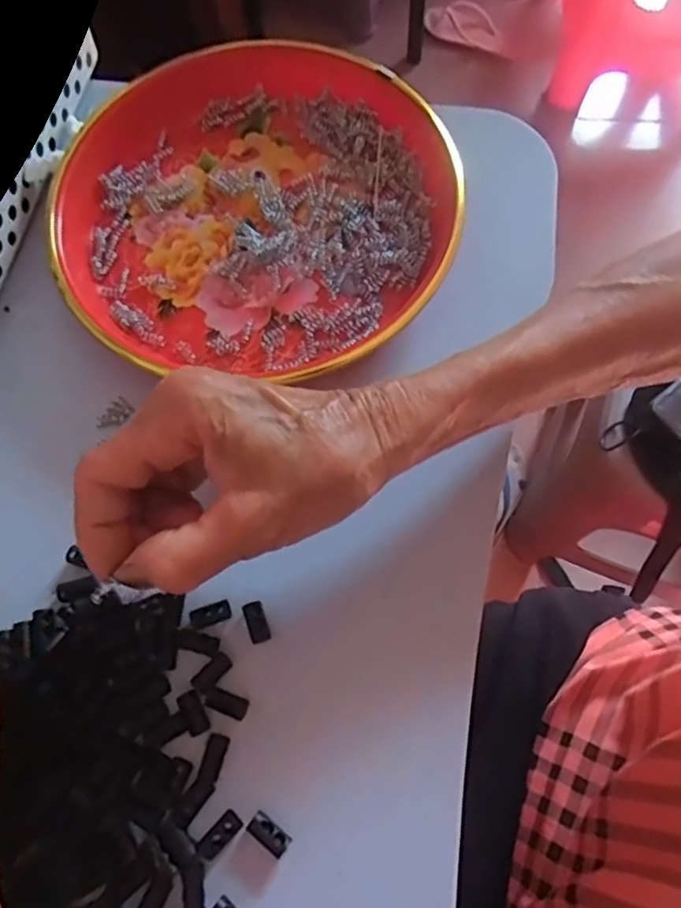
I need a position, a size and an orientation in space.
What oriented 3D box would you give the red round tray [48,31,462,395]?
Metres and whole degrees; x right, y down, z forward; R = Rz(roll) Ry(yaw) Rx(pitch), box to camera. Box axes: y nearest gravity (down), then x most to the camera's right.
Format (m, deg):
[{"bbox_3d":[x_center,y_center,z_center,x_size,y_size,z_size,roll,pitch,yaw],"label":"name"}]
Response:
[{"bbox_3d":[-0.048,-0.143,0.356,0.214,0.028,0.210,-1,69,2],"label":"red round tray"}]

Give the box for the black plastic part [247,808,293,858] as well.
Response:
[{"bbox_3d":[-0.029,0.155,0.258,0.018,0.005,0.009,36,75,14],"label":"black plastic part"}]

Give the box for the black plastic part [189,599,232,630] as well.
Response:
[{"bbox_3d":[-0.059,0.074,0.291,0.018,0.004,0.009,-21,70,-6],"label":"black plastic part"}]

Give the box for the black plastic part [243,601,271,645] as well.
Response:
[{"bbox_3d":[-0.038,0.077,0.289,0.009,0.005,0.018,-19,70,-5],"label":"black plastic part"}]

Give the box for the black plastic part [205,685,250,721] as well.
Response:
[{"bbox_3d":[-0.050,0.109,0.277,0.018,0.004,0.009,22,72,10],"label":"black plastic part"}]

